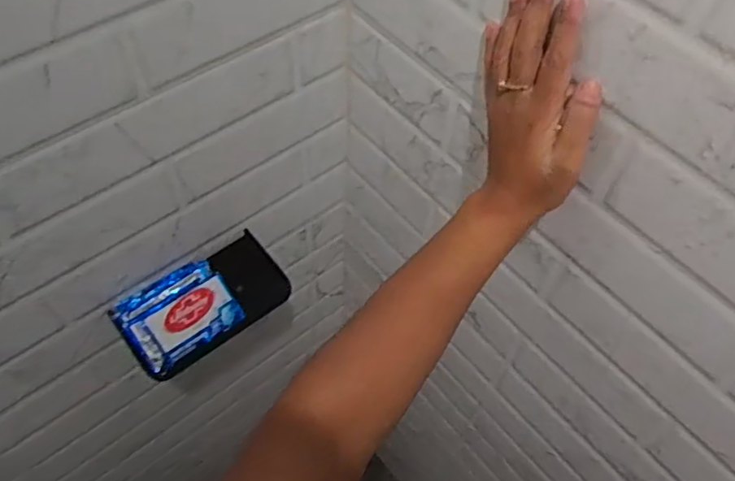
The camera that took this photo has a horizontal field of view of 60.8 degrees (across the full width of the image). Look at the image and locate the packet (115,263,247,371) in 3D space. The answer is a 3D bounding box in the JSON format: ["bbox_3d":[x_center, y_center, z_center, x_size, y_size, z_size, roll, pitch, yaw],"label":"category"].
[{"bbox_3d":[-0.201,0.077,0.672,0.110,0.030,0.087,-35,64,-23],"label":"packet"}]

